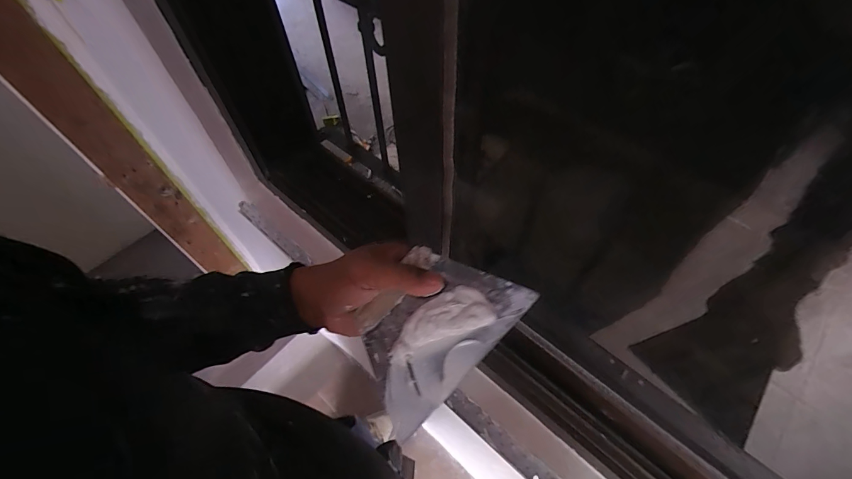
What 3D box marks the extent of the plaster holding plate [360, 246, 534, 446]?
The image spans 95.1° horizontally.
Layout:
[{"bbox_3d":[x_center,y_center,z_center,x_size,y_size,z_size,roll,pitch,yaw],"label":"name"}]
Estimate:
[{"bbox_3d":[0.001,0.066,0.300,0.094,0.012,0.133,41,85,24],"label":"plaster holding plate"}]

